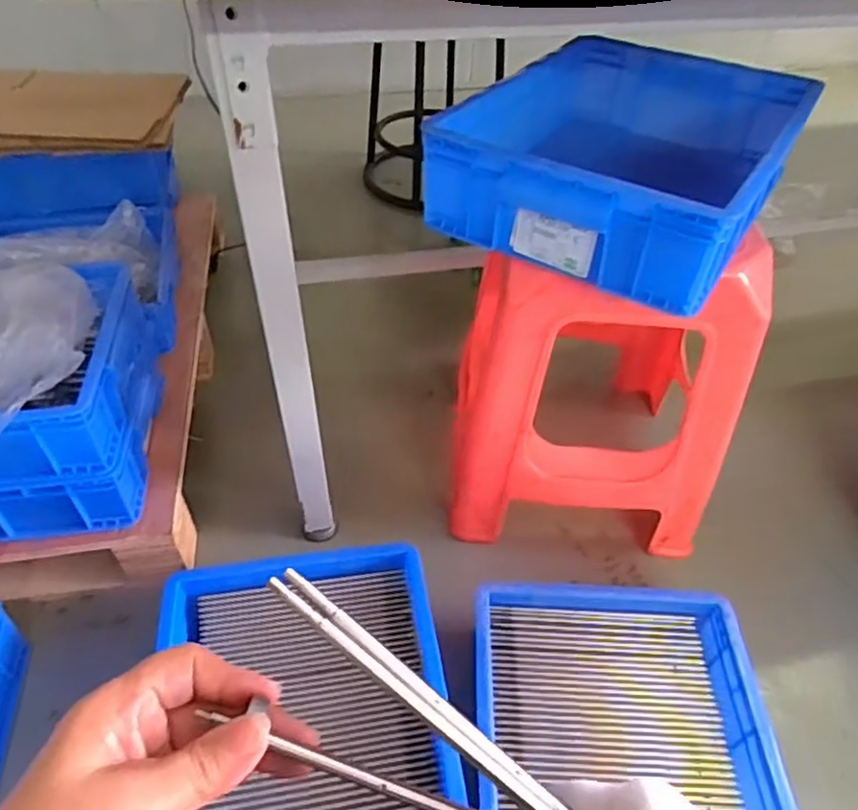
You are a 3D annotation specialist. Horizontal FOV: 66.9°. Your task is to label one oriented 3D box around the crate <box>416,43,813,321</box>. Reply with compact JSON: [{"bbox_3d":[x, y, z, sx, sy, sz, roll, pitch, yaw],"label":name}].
[{"bbox_3d":[0.219,-0.278,0.714,0.302,0.103,0.378,26,49,22],"label":"crate"}]

